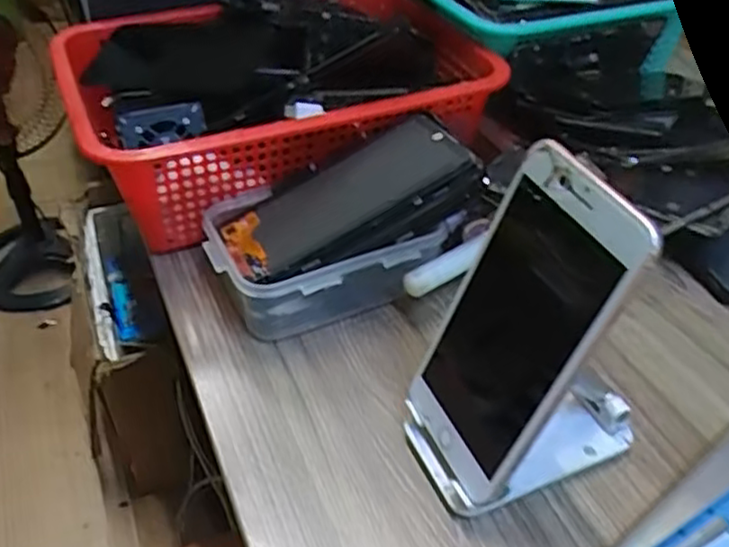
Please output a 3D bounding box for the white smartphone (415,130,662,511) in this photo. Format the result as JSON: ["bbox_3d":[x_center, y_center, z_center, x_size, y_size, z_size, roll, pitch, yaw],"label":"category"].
[{"bbox_3d":[0.067,0.026,0.311,0.014,0.154,0.071,2,37,-28],"label":"white smartphone"}]

